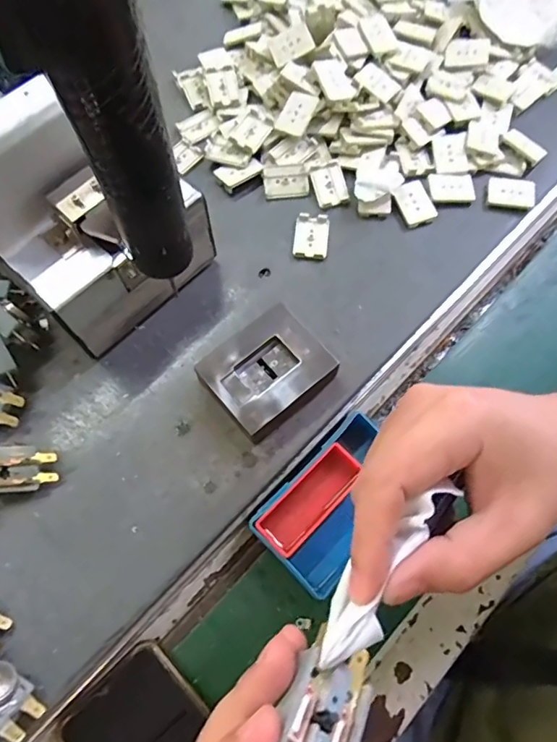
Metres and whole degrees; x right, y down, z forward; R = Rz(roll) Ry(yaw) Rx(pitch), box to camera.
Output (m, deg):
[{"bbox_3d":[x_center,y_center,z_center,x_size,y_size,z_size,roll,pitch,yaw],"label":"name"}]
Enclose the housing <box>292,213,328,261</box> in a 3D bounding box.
[{"bbox_3d":[0.027,-0.111,0.416,0.027,0.008,0.040,7,70,1],"label":"housing"}]

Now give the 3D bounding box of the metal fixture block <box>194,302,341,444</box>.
[{"bbox_3d":[-0.007,0.003,0.361,0.081,0.030,0.068,-39,75,-14],"label":"metal fixture block"}]

